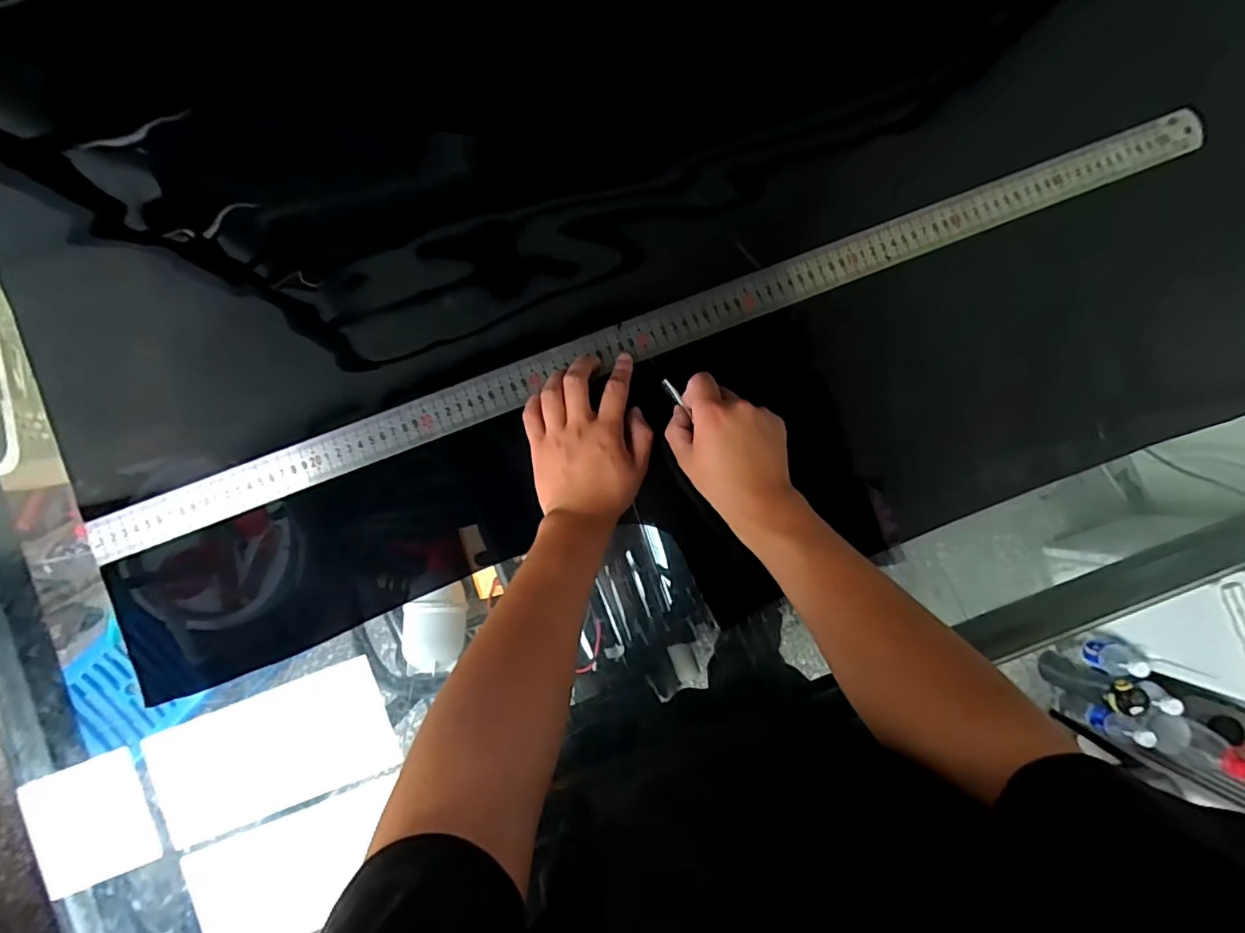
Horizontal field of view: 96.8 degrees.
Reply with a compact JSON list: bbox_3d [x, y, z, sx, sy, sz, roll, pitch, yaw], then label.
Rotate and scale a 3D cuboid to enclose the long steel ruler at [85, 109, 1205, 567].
[{"bbox_3d":[0.034,-0.120,0.485,0.998,0.009,0.038,-21,88,-2],"label":"long steel ruler"}]

